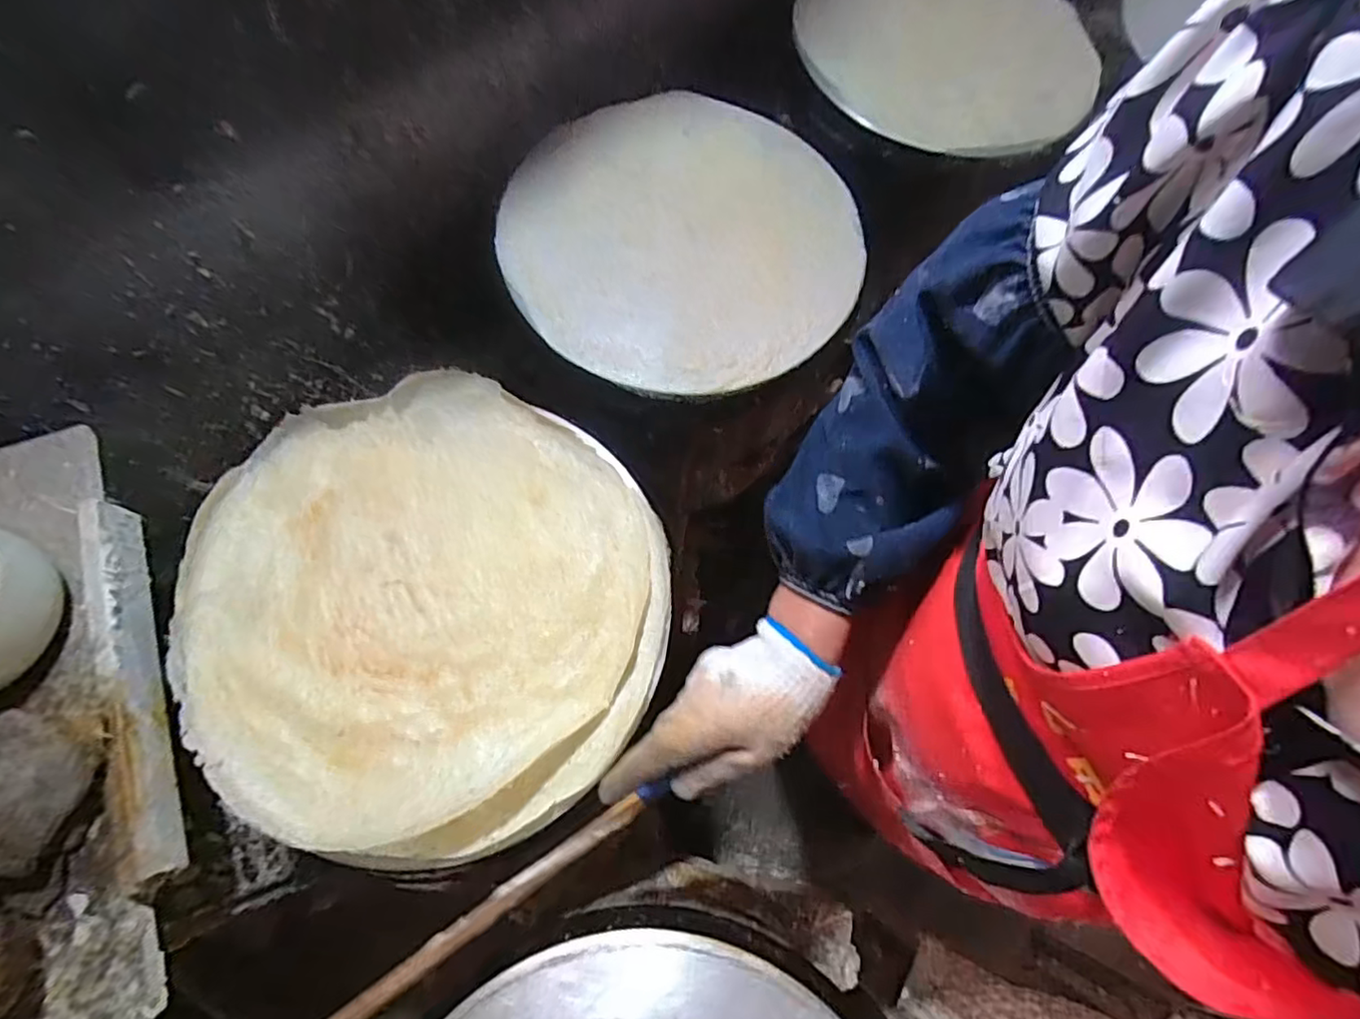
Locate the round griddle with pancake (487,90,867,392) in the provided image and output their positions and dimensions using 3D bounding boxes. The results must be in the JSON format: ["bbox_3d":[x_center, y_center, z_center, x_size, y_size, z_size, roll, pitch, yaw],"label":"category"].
[{"bbox_3d":[0.009,-0.305,0.680,0.372,0.035,0.383,1,67,-2],"label":"round griddle with pancake"}]

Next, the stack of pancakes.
[{"bbox_3d":[-0.214,0.072,0.514,0.402,0.044,0.378,20,67,6],"label":"stack of pancakes"}]

